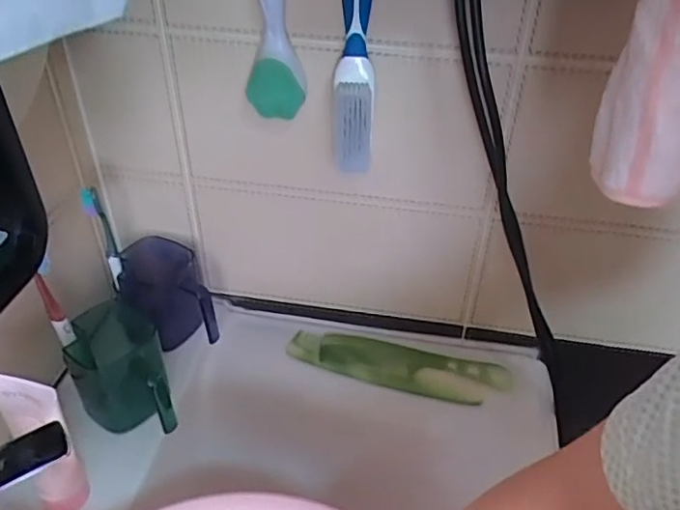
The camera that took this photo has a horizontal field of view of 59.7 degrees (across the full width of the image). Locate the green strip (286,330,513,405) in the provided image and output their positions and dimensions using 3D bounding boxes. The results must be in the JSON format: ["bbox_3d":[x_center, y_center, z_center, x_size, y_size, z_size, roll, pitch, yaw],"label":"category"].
[{"bbox_3d":[0.063,0.120,0.649,0.236,0.010,0.064,10,39,11],"label":"green strip"}]

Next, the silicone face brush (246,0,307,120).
[{"bbox_3d":[-0.054,-0.181,0.484,0.047,0.134,0.035,-4,39,-7],"label":"silicone face brush"}]

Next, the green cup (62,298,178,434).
[{"bbox_3d":[-0.206,0.111,0.554,0.075,0.086,0.110,-18,42,-22],"label":"green cup"}]

